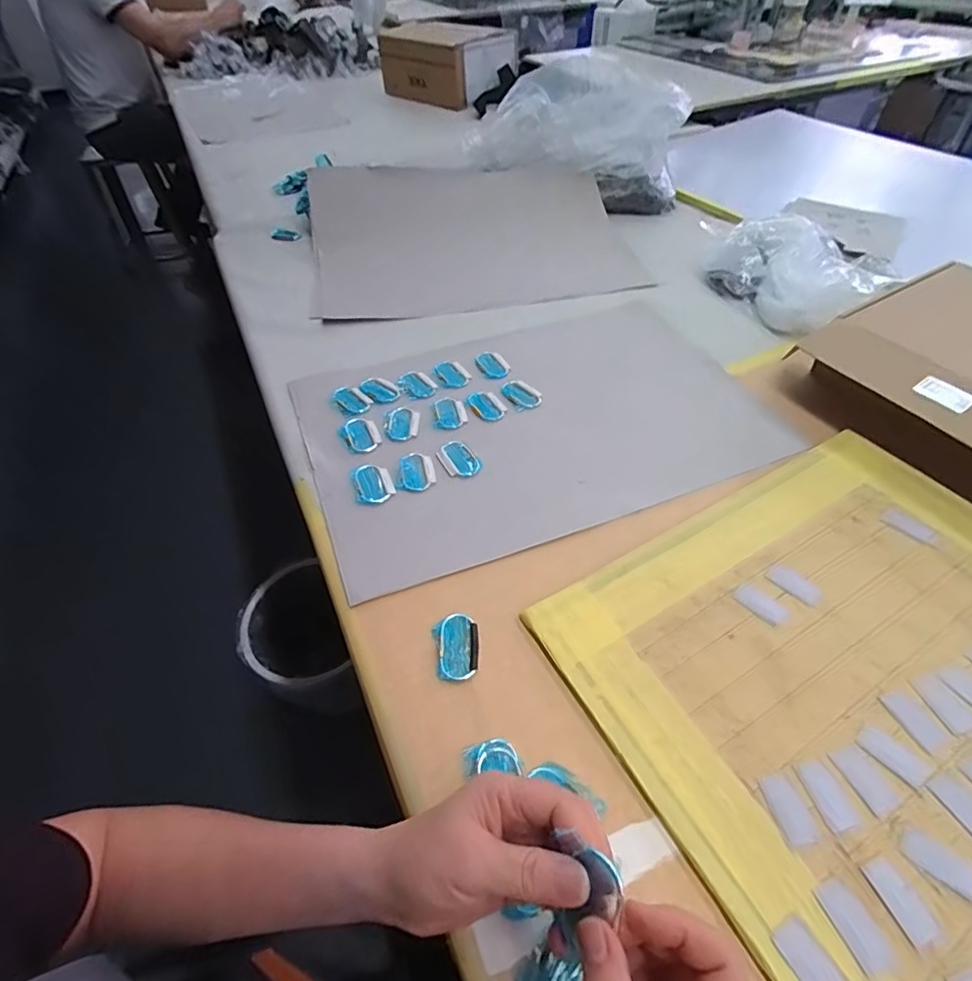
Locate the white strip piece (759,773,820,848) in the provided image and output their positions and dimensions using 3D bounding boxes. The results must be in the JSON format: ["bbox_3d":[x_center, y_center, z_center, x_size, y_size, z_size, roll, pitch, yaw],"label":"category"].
[{"bbox_3d":[0.209,0.220,0.357,0.023,0.004,0.042,-11,49,-7],"label":"white strip piece"}]

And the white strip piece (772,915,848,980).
[{"bbox_3d":[0.193,0.279,0.303,0.024,0.004,0.041,-25,52,-19],"label":"white strip piece"}]

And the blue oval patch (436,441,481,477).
[{"bbox_3d":[-0.032,-0.036,0.593,0.038,0.006,0.053,-26,53,-20],"label":"blue oval patch"}]

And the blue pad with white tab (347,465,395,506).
[{"bbox_3d":[-0.123,-0.008,0.559,0.041,0.011,0.055,-18,50,-14],"label":"blue pad with white tab"}]

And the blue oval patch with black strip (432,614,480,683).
[{"bbox_3d":[-0.024,0.131,0.437,0.037,0.004,0.056,-9,49,-6],"label":"blue oval patch with black strip"}]

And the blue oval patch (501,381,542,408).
[{"bbox_3d":[0.045,-0.126,0.674,0.037,0.007,0.057,-35,56,-25],"label":"blue oval patch"}]

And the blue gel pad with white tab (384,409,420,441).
[{"bbox_3d":[-0.103,-0.083,0.633,0.041,0.004,0.057,-2,48,0],"label":"blue gel pad with white tab"}]

